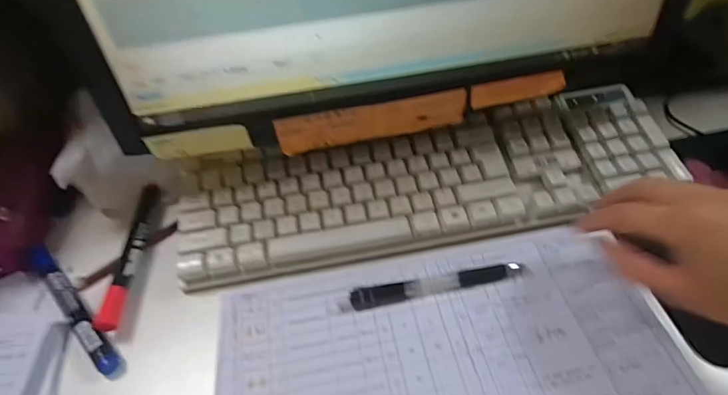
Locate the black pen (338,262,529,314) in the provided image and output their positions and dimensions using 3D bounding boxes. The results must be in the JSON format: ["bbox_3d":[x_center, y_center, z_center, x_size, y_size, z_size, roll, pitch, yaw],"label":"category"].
[{"bbox_3d":[0.053,0.066,0.332,0.143,0.012,0.013,-12,50,-5],"label":"black pen"}]

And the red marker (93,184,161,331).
[{"bbox_3d":[-0.192,0.042,0.359,0.017,0.017,0.144,-6,49,-1],"label":"red marker"}]

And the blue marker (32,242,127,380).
[{"bbox_3d":[-0.224,0.082,0.330,0.135,0.018,0.014,35,60,29],"label":"blue marker"}]

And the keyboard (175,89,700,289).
[{"bbox_3d":[0.055,-0.011,0.377,0.423,0.041,0.120,-12,50,-6],"label":"keyboard"}]

